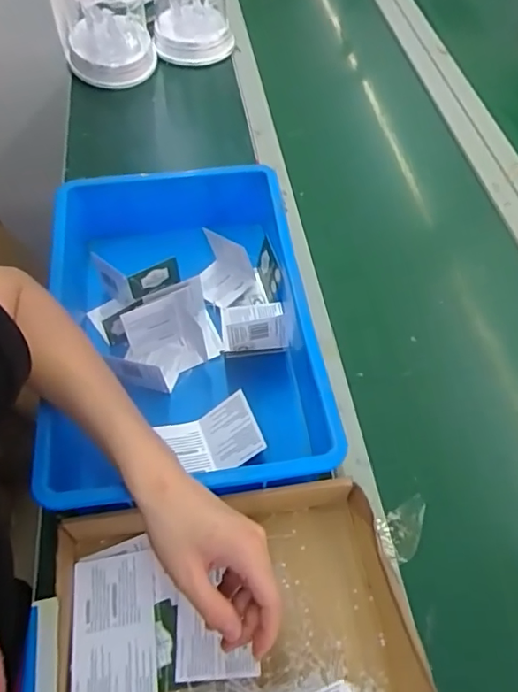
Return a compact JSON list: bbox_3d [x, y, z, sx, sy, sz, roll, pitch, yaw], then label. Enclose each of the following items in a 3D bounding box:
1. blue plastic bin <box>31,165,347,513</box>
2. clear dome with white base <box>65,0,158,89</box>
[{"bbox_3d":[-0.089,-0.017,0.598,0.273,0.112,0.407,-8,58,-7],"label":"blue plastic bin"},{"bbox_3d":[-0.256,-0.551,0.868,0.145,0.190,0.156,-12,58,-10],"label":"clear dome with white base"}]

